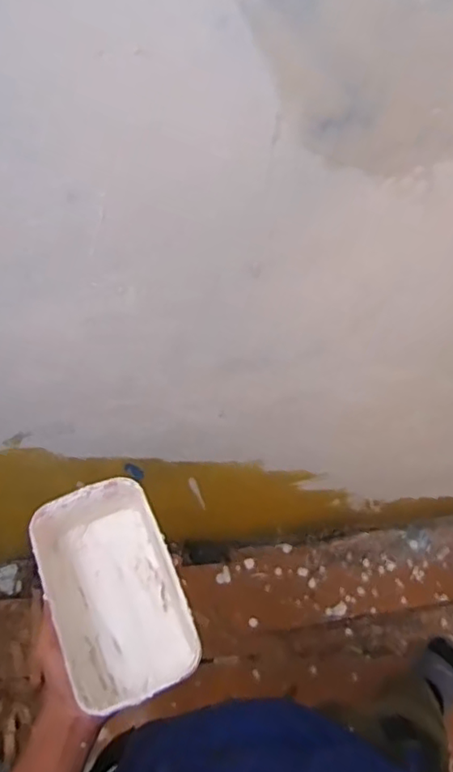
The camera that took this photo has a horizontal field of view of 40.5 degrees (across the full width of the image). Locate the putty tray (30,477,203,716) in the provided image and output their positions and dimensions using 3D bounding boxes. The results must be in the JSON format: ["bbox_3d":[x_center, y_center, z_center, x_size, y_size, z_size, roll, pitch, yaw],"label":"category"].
[{"bbox_3d":[-0.101,0.189,0.568,0.108,0.076,0.186,-24,66,-9],"label":"putty tray"}]

